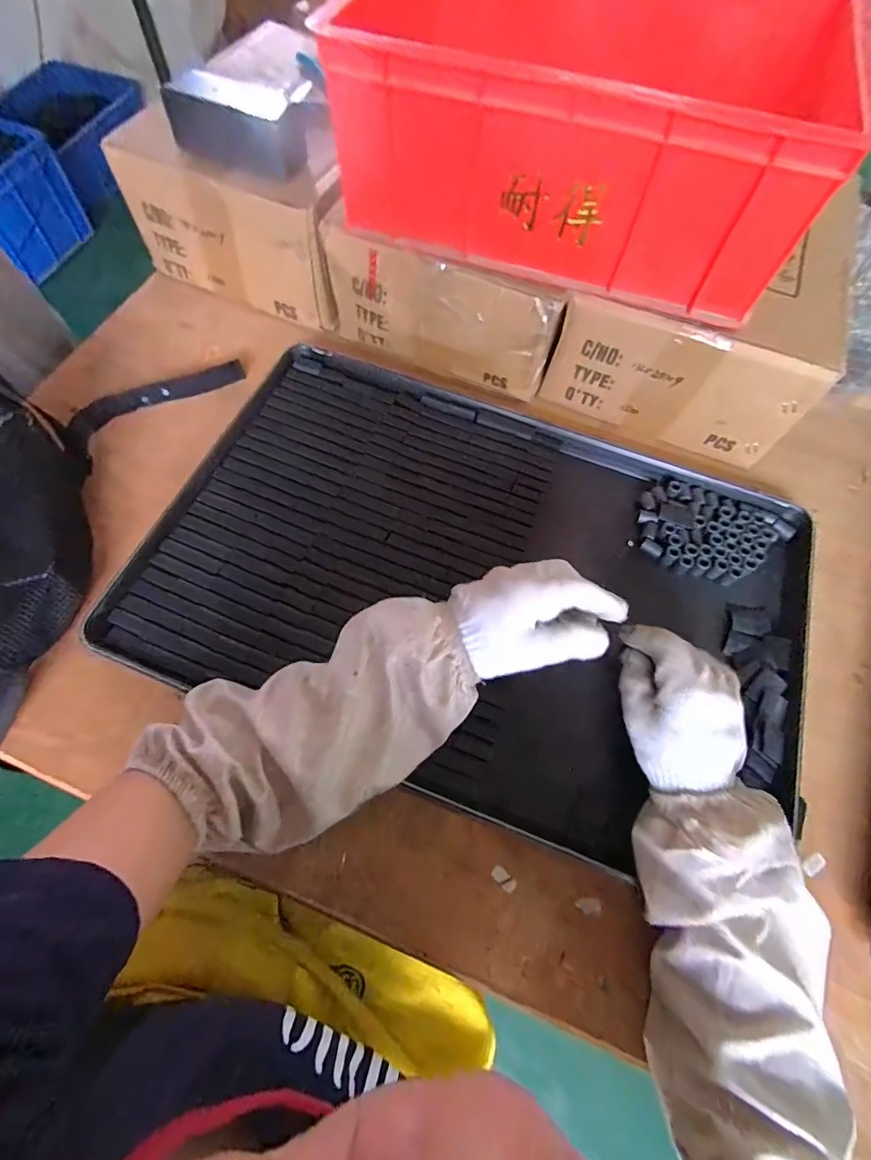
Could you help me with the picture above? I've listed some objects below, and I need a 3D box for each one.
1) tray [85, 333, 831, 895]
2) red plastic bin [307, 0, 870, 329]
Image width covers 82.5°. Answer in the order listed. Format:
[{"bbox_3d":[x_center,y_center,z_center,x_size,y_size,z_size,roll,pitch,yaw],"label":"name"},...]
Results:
[{"bbox_3d":[0.047,-0.010,0.472,0.583,0.021,0.396,21,66,6],"label":"tray"},{"bbox_3d":[0.134,-0.442,0.456,0.397,0.138,0.319,16,66,4],"label":"red plastic bin"}]

